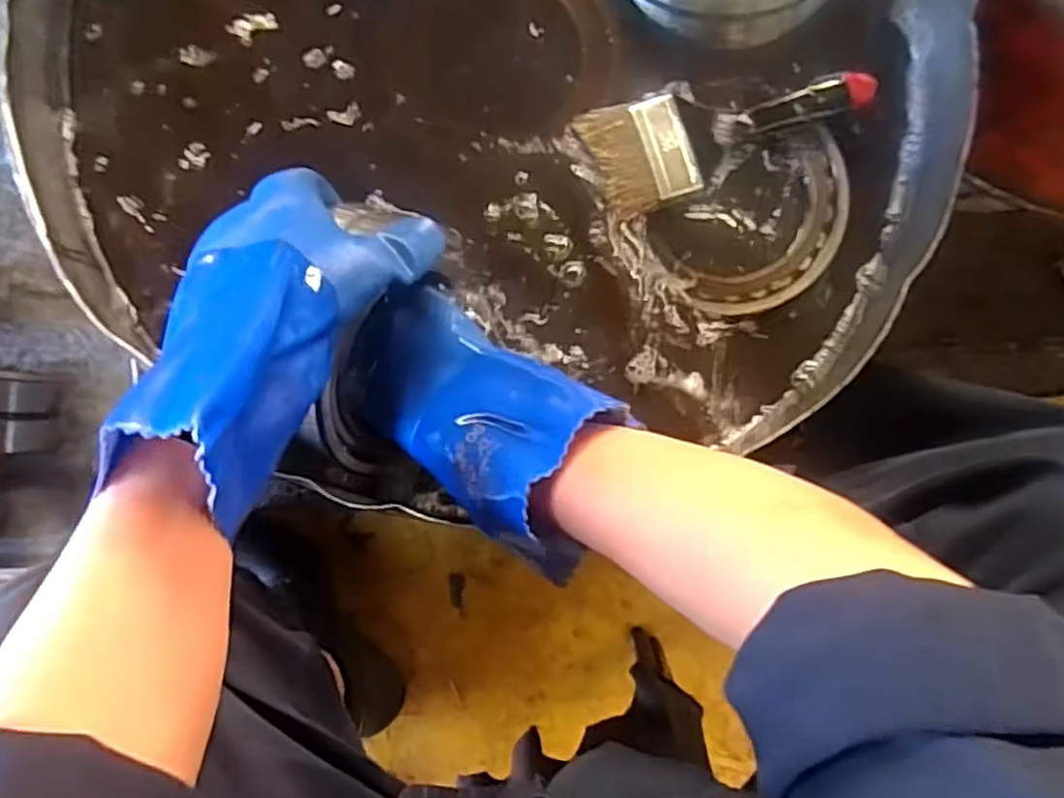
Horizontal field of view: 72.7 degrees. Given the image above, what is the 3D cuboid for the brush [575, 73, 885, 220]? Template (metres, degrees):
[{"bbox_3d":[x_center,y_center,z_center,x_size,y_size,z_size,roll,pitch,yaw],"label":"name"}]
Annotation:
[{"bbox_3d":[0.133,-0.185,0.489,0.194,0.015,0.071,-19,90,-5],"label":"brush"}]

